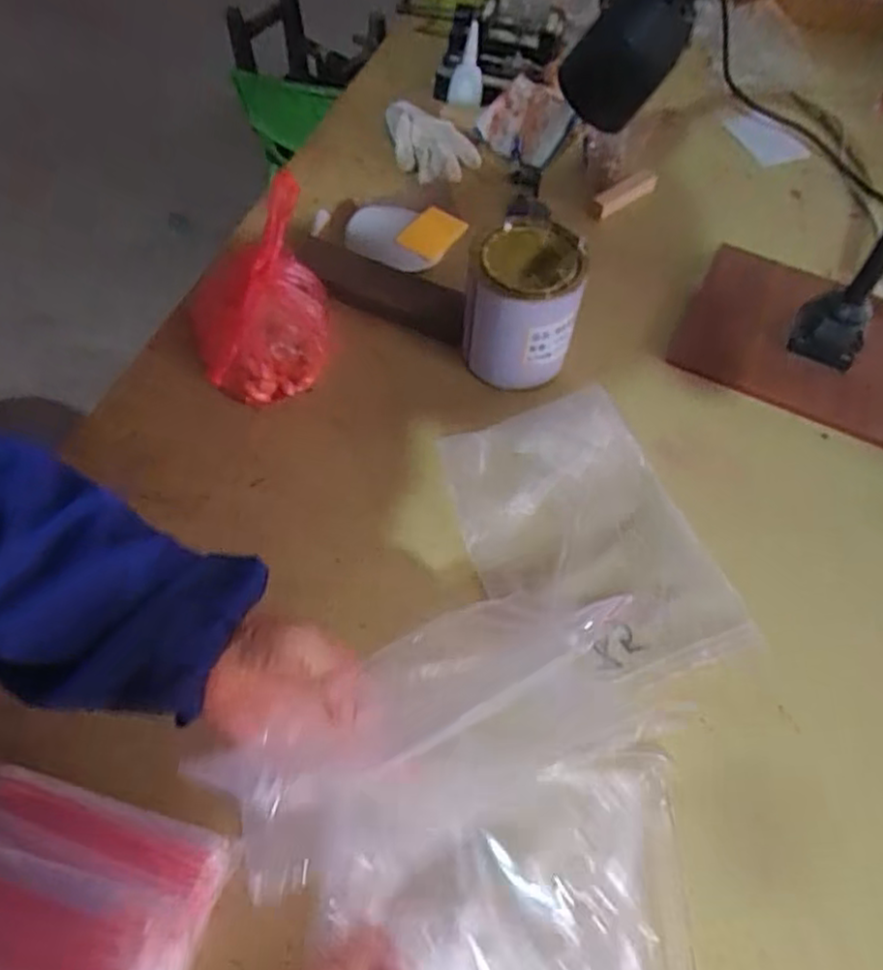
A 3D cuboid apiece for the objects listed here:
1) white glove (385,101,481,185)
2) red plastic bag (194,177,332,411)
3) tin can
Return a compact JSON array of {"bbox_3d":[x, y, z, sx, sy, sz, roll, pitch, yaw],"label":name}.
[{"bbox_3d":[-0.021,-0.426,0.863,0.086,0.045,0.134,-37,66,-21],"label":"white glove"},{"bbox_3d":[-0.179,-0.181,0.665,0.133,0.128,0.161,-17,61,-11],"label":"red plastic bag"},{"bbox_3d":[0.075,-0.171,0.662,0.100,0.133,0.092,1,59,-1],"label":"tin can"}]

